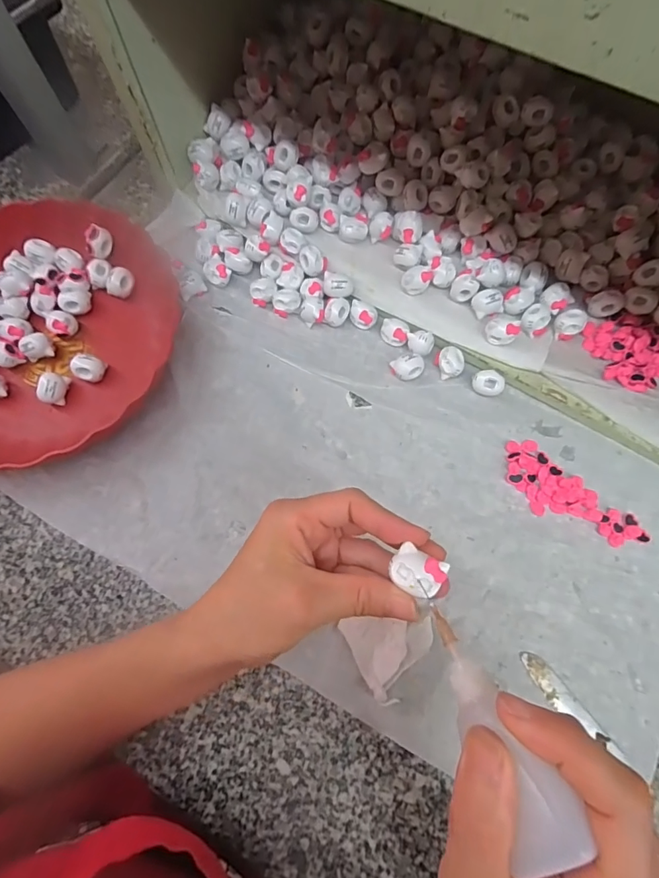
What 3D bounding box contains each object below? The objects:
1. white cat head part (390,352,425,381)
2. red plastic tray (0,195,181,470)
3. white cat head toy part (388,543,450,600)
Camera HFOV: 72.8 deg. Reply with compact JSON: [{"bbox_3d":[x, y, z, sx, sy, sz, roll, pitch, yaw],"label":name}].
[{"bbox_3d":[0.067,-0.061,0.384,0.027,0.018,0.020,-23,75,-5],"label":"white cat head part"},{"bbox_3d":[-0.257,-0.101,0.384,0.246,0.036,0.235,-32,74,-9],"label":"red plastic tray"},{"bbox_3d":[0.043,0.064,0.216,0.026,0.007,0.019,26,77,8],"label":"white cat head toy part"}]

